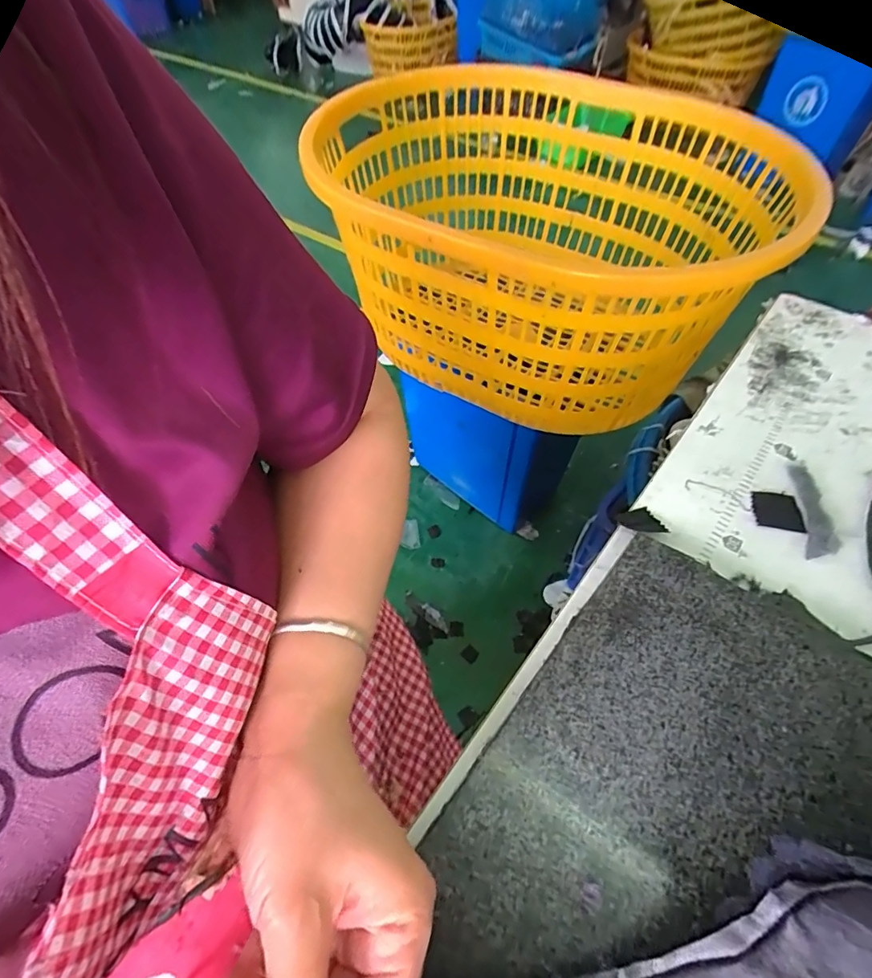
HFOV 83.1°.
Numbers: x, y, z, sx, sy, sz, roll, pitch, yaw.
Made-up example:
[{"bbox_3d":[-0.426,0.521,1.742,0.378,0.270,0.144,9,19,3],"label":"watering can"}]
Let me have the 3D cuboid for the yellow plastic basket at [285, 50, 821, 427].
[{"bbox_3d":[0.131,-0.375,0.713,0.624,0.263,0.497,31,63,22],"label":"yellow plastic basket"}]

